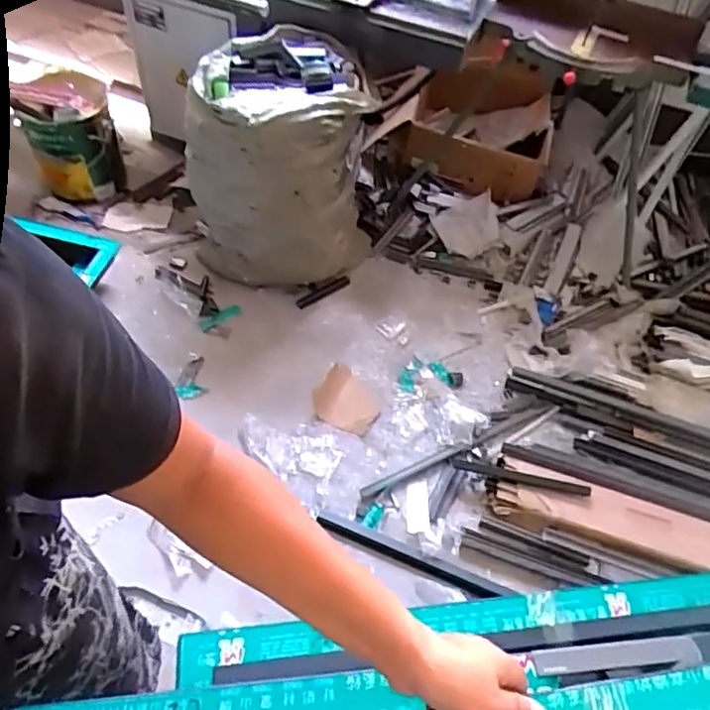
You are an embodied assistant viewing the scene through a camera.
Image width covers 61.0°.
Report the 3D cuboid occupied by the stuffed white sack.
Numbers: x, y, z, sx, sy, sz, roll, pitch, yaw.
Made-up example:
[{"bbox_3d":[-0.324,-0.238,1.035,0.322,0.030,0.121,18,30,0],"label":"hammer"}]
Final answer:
[{"bbox_3d":[-0.209,-0.516,1.755,0.528,0.616,0.394,1,54,-5],"label":"stuffed white sack"}]

